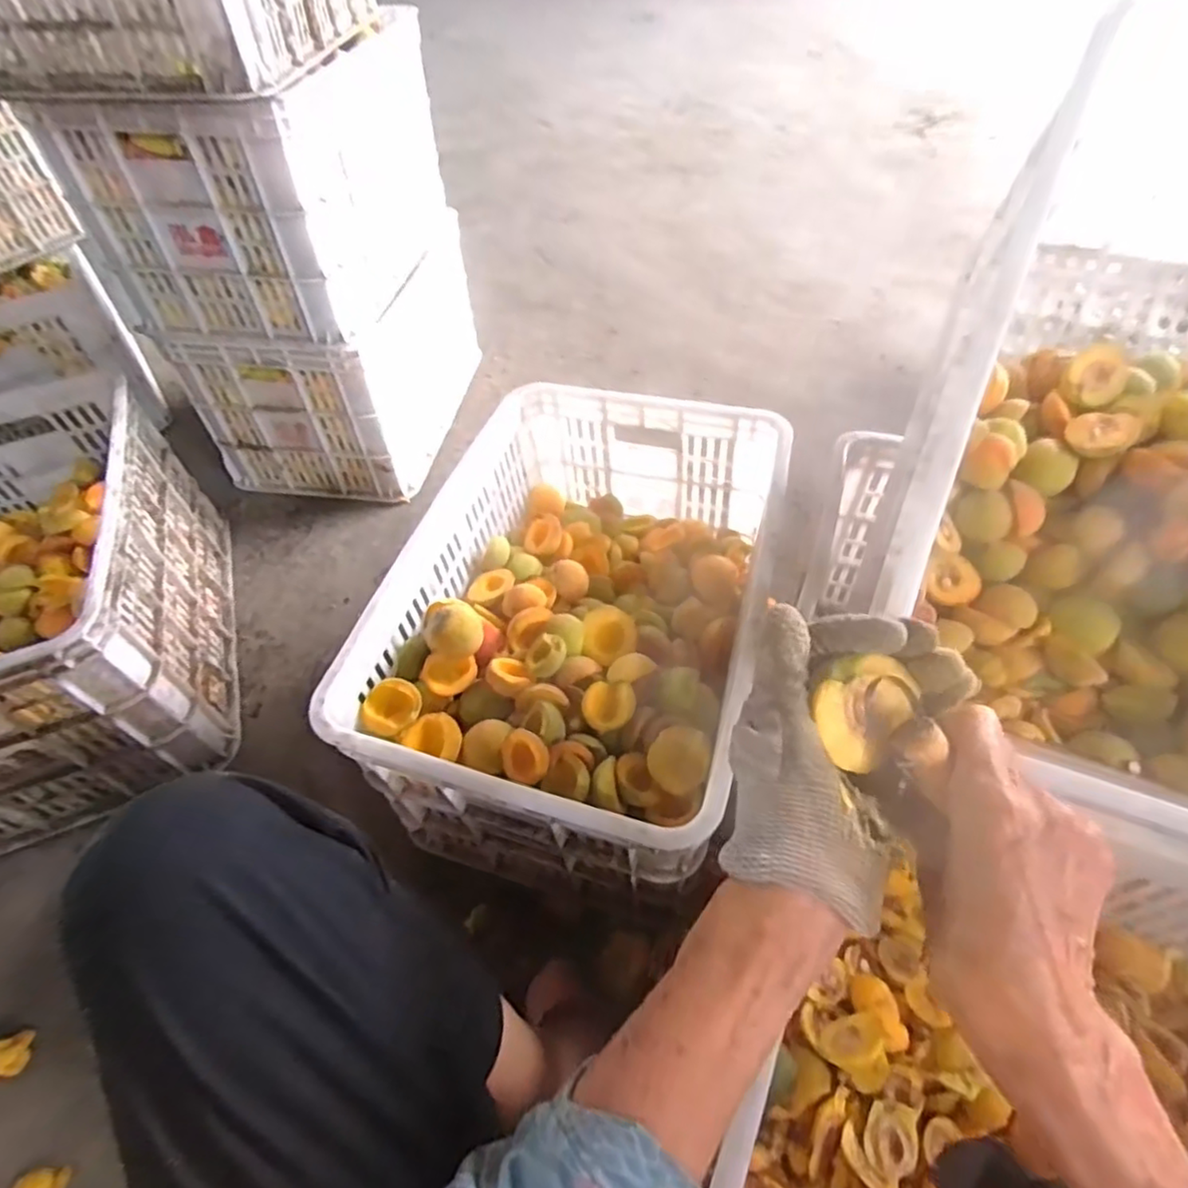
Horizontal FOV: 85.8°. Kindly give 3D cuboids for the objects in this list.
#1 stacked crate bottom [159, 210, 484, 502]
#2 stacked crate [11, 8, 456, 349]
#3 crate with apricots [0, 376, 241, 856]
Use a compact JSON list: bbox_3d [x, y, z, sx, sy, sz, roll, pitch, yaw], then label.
[{"bbox_3d":[-0.428,-0.413,1.120,0.316,0.264,0.436,7,52,9],"label":"stacked crate bottom"},{"bbox_3d":[-0.442,-0.579,0.897,0.318,0.268,0.434,7,52,9],"label":"stacked crate"},{"bbox_3d":[-0.701,-0.012,0.806,0.347,0.264,0.541,-18,53,-11],"label":"crate with apricots"}]

